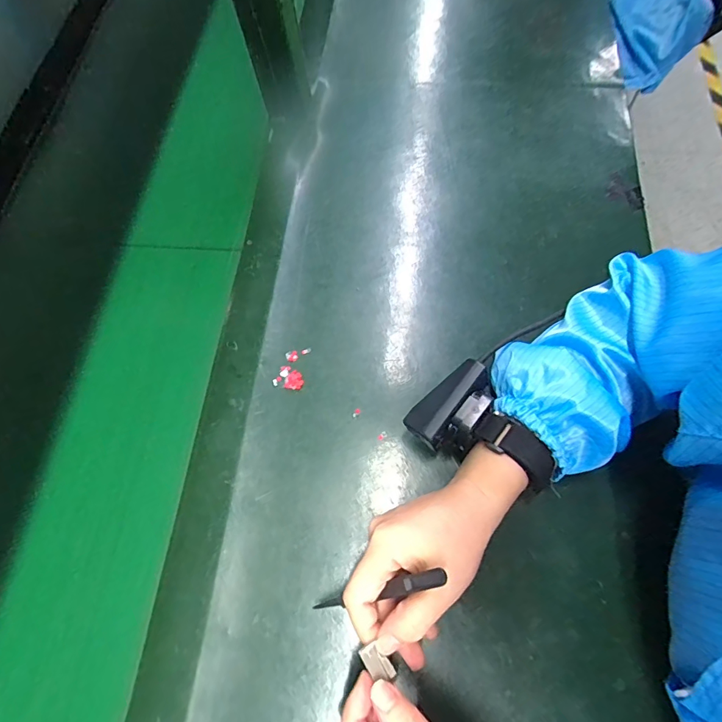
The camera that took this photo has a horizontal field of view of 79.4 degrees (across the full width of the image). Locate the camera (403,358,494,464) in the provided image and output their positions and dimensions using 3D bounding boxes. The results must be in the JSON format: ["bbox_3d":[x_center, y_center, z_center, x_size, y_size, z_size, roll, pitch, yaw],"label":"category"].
[{"bbox_3d":[0.070,0.036,0.320,0.045,0.027,0.067,32,78,41],"label":"camera"}]

